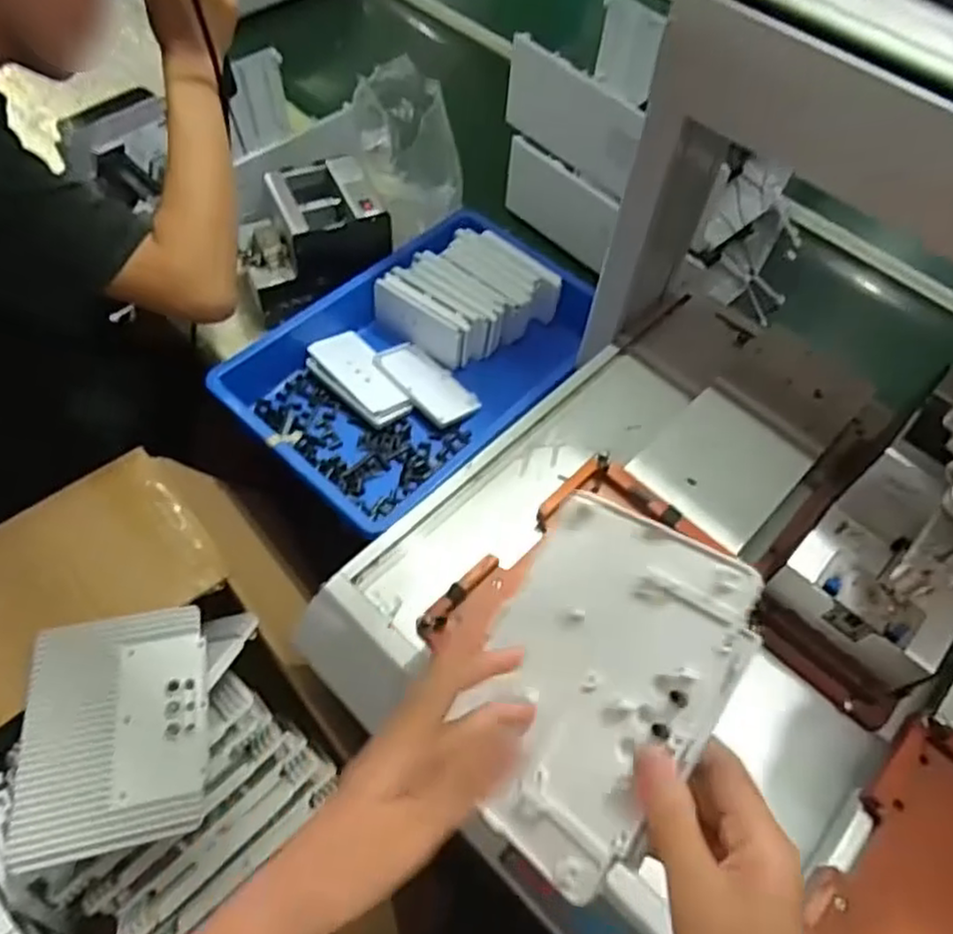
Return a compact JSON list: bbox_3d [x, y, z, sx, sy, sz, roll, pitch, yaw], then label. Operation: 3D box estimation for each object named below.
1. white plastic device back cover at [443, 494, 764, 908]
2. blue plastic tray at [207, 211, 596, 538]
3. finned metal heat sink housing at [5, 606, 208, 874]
[{"bbox_3d":[0.062,0.117,0.387,0.137,0.009,0.187,25,83,43],"label":"white plastic device back cover"},{"bbox_3d":[-0.067,-0.129,0.873,0.291,0.081,0.436,40,64,18],"label":"blue plastic tray"},{"bbox_3d":[-0.288,0.206,0.558,0.133,0.028,0.179,-10,60,-10],"label":"finned metal heat sink housing"}]

